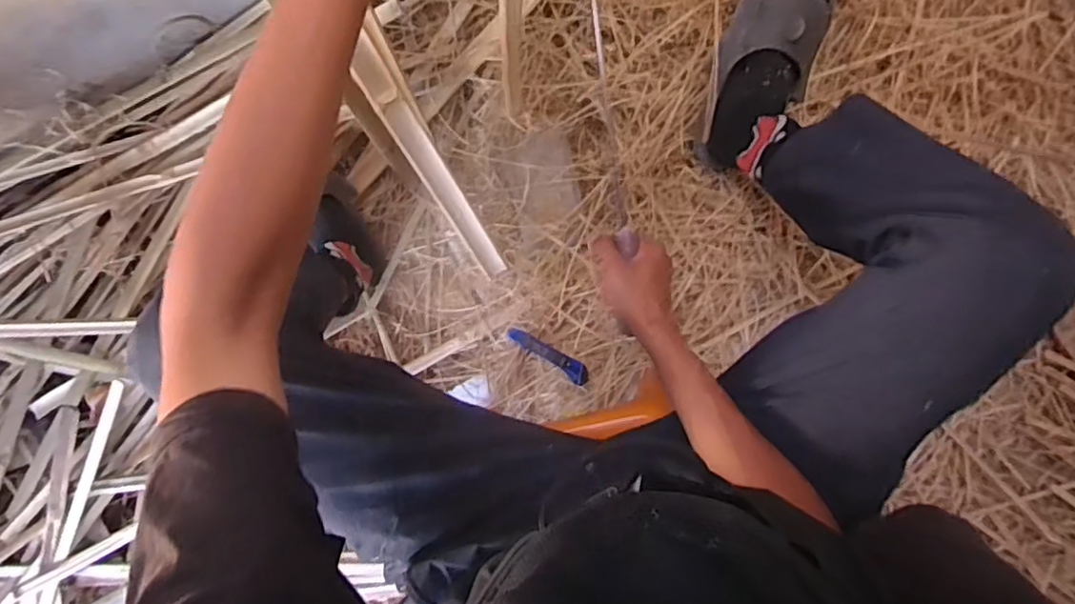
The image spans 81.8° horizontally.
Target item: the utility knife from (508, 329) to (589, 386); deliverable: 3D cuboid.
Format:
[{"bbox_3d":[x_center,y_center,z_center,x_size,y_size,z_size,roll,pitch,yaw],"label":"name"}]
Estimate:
[{"bbox_3d":[0.020,0.082,0.977,0.143,0.025,0.031,35,92,0],"label":"utility knife"}]

